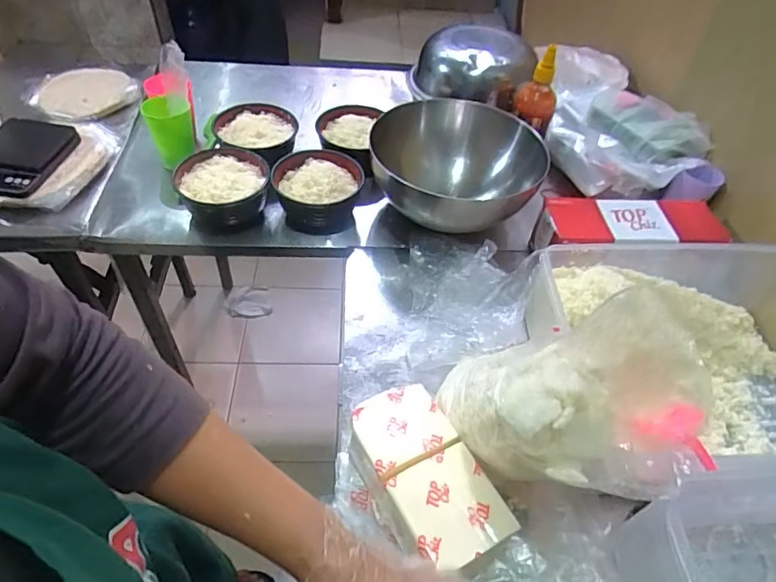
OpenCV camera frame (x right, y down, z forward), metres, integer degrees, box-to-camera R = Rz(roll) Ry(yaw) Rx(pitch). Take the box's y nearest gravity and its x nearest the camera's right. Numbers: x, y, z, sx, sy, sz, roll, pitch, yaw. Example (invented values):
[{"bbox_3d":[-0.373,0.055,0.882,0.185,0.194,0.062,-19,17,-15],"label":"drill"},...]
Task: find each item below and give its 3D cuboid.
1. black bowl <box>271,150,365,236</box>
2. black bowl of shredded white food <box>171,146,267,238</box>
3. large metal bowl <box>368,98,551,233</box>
[{"bbox_3d":[-0.113,-0.163,0.829,0.133,0.079,0.127,3,48,-3],"label":"black bowl"},{"bbox_3d":[-0.259,-0.159,0.804,0.134,0.071,0.130,3,48,-3],"label":"black bowl of shredded white food"},{"bbox_3d":[0.105,-0.193,0.808,0.261,0.103,0.261,3,48,-3],"label":"large metal bowl"}]

